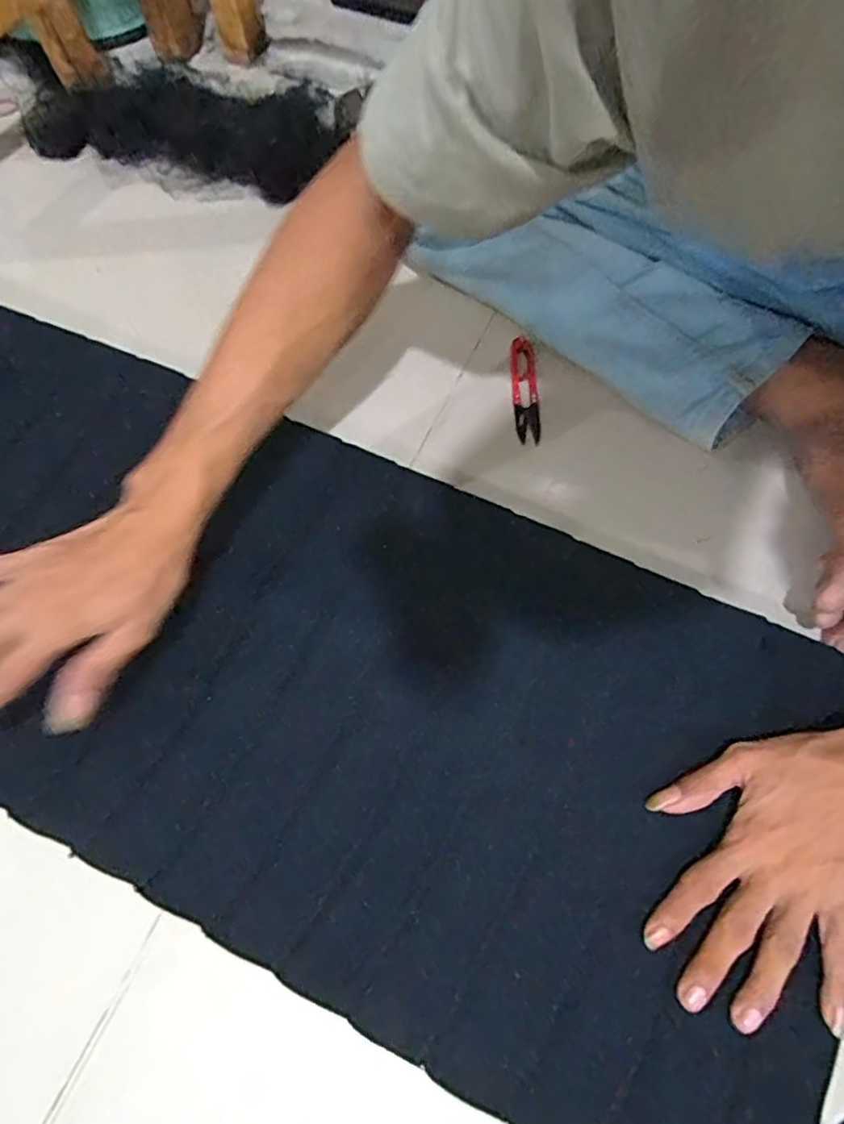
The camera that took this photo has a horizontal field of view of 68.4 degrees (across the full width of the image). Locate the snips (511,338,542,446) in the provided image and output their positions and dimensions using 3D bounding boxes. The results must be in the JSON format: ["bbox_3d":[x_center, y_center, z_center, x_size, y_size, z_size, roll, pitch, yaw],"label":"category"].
[{"bbox_3d":[0.090,-0.150,0.537,0.021,0.009,0.107,1,65,-1],"label":"snips"}]

